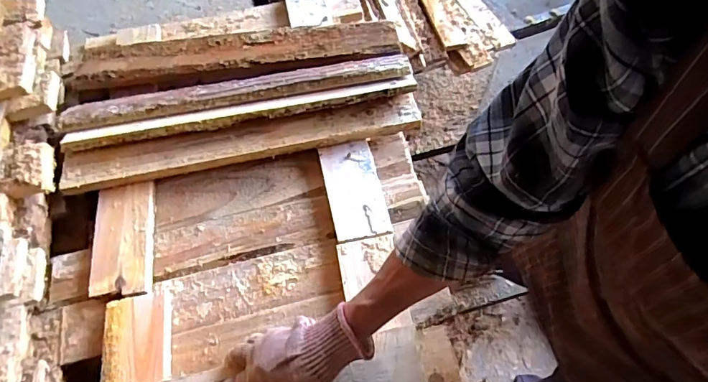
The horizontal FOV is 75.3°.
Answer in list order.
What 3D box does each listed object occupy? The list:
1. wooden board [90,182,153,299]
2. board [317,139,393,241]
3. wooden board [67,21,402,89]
[{"bbox_3d":[-0.304,0.065,0.612,0.074,0.023,0.161,-12,59,-4],"label":"wooden board"},{"bbox_3d":[0.000,0.000,0.635,0.073,0.020,0.149,-12,59,-4],"label":"board"},{"bbox_3d":[-0.189,-0.220,0.721,0.505,0.018,0.069,-6,59,0],"label":"wooden board"}]

